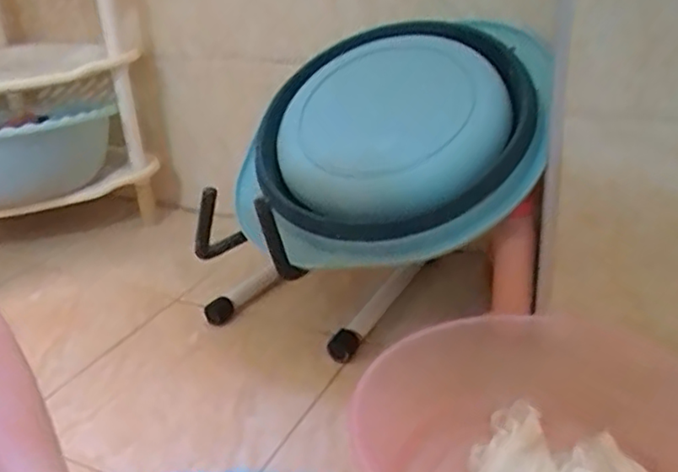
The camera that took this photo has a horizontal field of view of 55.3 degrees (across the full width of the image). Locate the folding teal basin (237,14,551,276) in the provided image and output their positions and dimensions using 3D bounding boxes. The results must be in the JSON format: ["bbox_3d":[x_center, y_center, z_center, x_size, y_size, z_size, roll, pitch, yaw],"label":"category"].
[{"bbox_3d":[0.069,-0.128,0.796,0.369,0.109,0.364,-5,46,19],"label":"folding teal basin"}]

